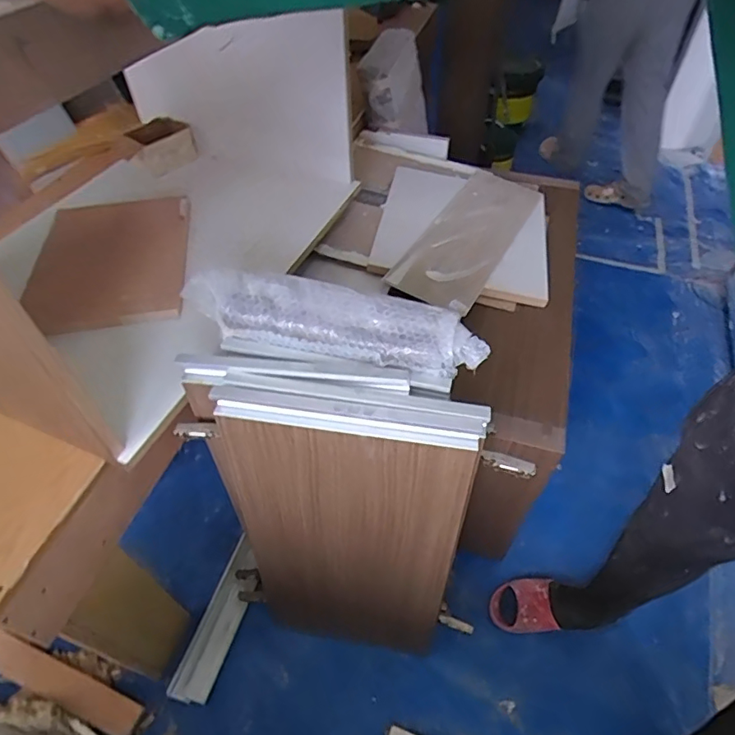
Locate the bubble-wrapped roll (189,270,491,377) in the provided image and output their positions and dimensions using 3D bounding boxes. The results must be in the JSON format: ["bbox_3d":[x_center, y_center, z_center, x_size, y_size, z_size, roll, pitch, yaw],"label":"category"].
[{"bbox_3d":[-0.046,-0.065,0.692,0.408,0.066,0.110,10,50,10],"label":"bubble-wrapped roll"}]

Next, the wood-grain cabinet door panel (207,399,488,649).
[{"bbox_3d":[-0.035,0.328,0.876,0.360,0.706,0.018,8,44,7],"label":"wood-grain cabinet door panel"}]

